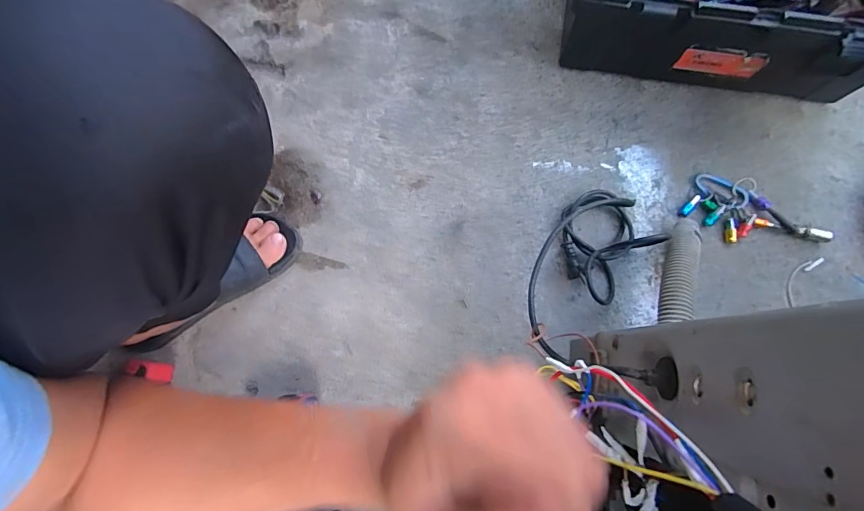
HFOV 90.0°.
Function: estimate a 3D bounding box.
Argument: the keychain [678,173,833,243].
[{"bbox_3d":[0.449,-0.049,0.602,0.181,0.016,0.089,32,80,6],"label":"keychain"}]

